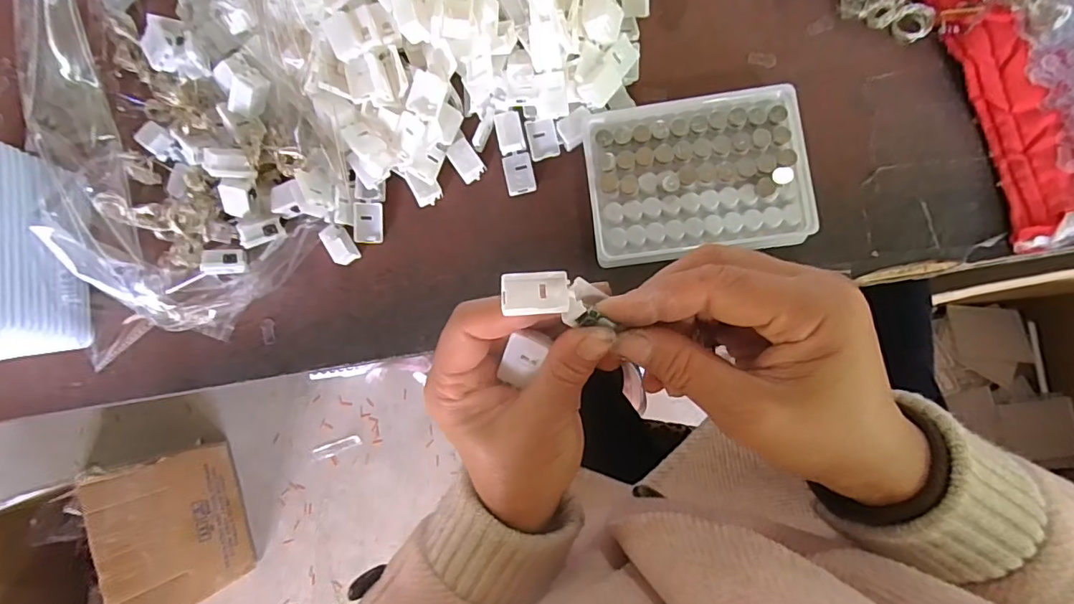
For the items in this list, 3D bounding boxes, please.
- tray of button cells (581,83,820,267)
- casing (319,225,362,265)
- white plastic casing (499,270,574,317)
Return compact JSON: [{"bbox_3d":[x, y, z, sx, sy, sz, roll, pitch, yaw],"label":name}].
[{"bbox_3d":[0.098,-0.078,0.331,0.128,0.031,0.098,-7,84,6],"label":"tray of button cells"},{"bbox_3d":[-0.136,-0.039,0.359,0.013,0.019,0.028,-33,82,3],"label":"casing"},{"bbox_3d":[0.000,-0.004,0.213,0.028,0.009,0.018,-3,84,6],"label":"white plastic casing"}]

